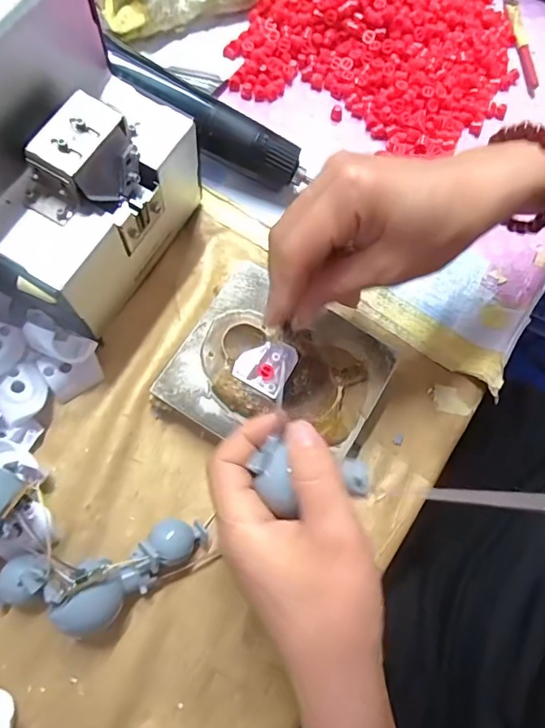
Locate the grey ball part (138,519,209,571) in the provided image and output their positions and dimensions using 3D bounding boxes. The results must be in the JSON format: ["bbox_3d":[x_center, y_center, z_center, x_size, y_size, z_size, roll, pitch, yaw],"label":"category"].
[{"bbox_3d":[-0.054,0.096,0.268,0.029,0.027,0.023,-39,80,-13],"label":"grey ball part"}]

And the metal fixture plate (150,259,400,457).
[{"bbox_3d":[0.004,0.006,0.299,0.113,0.035,0.100,31,74,5],"label":"metal fixture plate"}]

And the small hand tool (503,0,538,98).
[{"bbox_3d":[0.214,-0.285,0.423,0.014,0.006,0.130,-1,74,-5],"label":"small hand tool"}]

